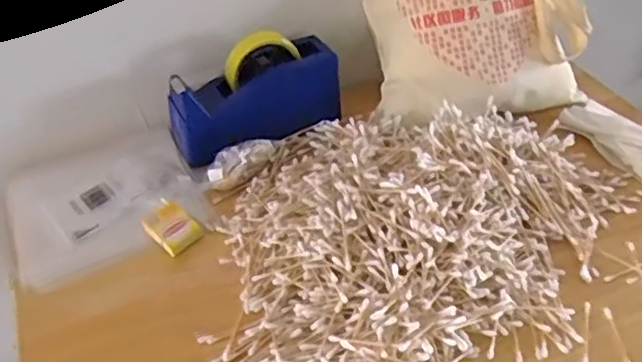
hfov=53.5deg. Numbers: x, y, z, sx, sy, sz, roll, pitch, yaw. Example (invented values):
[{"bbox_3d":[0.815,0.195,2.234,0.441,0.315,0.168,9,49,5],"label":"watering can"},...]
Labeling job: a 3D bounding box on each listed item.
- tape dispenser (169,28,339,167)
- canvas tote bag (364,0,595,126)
[{"bbox_3d":[-0.076,-0.100,0.758,0.201,0.111,0.080,-24,46,-23],"label":"tape dispenser"},{"bbox_3d":[0.199,-0.210,0.786,0.259,0.228,0.149,-9,42,-8],"label":"canvas tote bag"}]

